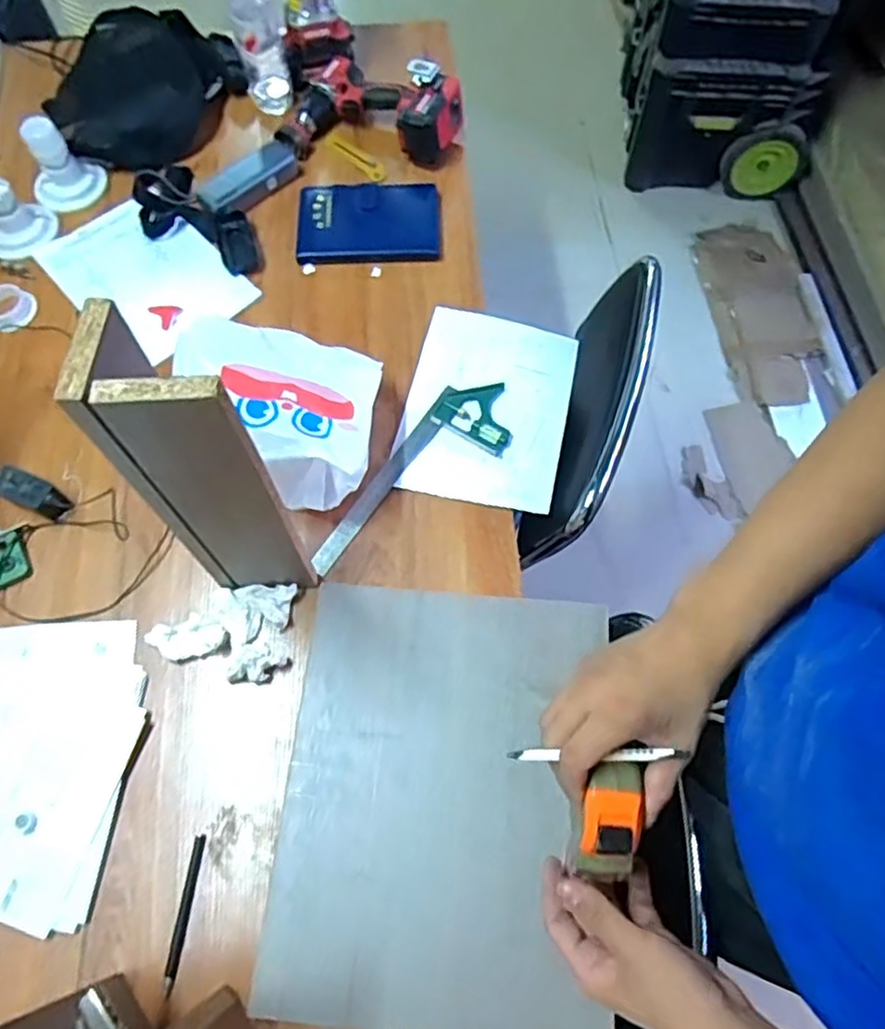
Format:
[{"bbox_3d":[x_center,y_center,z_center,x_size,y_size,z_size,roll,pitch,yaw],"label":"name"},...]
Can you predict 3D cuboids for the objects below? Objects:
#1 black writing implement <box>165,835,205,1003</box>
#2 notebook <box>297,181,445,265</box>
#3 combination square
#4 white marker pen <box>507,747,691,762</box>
[{"bbox_3d":[-0.253,0.388,0.655,0.014,0.011,0.133,4,66,2],"label":"black writing implement"},{"bbox_3d":[-0.108,-0.437,0.994,0.206,0.026,0.147,-1,66,0],"label":"notebook"},{"bbox_3d":[-0.021,-0.044,0.829,0.106,0.011,0.324,33,70,14],"label":"combination square"},{"bbox_3d":[0.102,0.158,0.440,0.115,0.005,0.009,-1,66,8],"label":"white marker pen"}]

